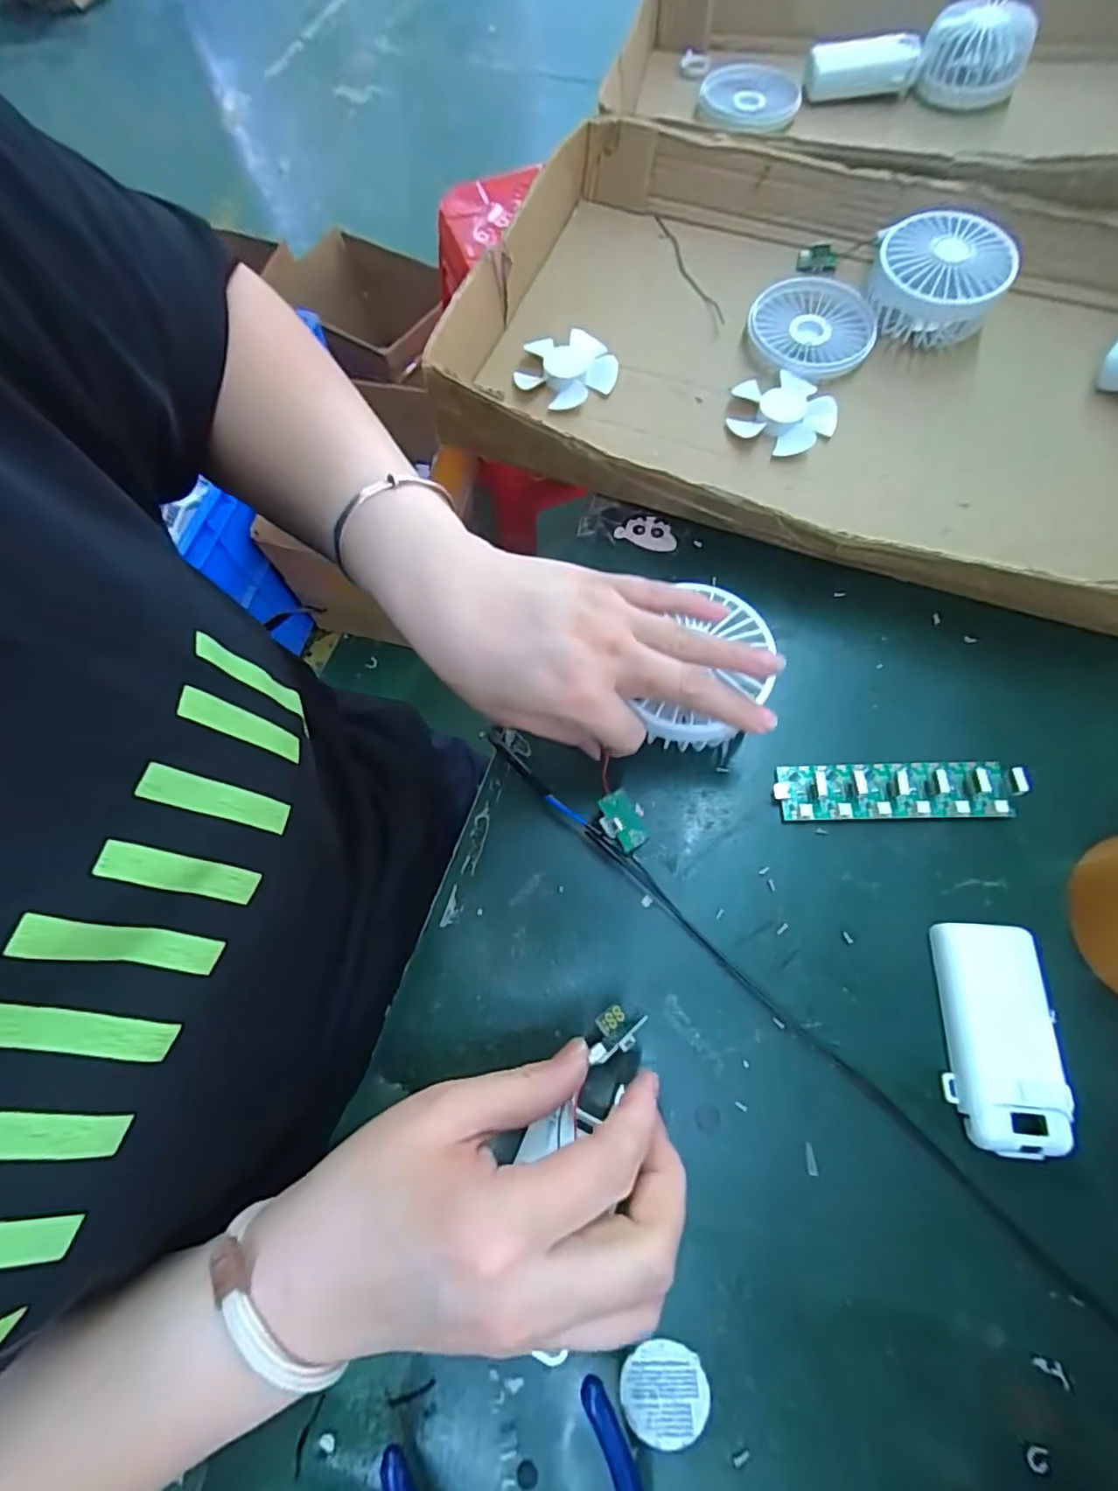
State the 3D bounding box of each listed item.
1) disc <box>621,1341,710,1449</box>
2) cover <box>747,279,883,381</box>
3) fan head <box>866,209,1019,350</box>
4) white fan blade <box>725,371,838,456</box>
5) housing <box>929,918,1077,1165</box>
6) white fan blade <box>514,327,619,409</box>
[{"bbox_3d":[0.042,0.256,0.242,0.034,0.004,0.032,-1,68,2],"label":"disc"},{"bbox_3d":[0.180,-0.296,0.440,0.080,0.022,0.083,-26,69,-8],"label":"cover"},{"bbox_3d":[0.263,-0.323,0.433,0.088,0.054,0.082,16,70,9],"label":"fan head"},{"bbox_3d":[0.155,-0.230,0.423,0.068,0.015,0.068,-1,68,2],"label":"white fan blade"},{"bbox_3d":[0.199,0.130,0.279,0.044,0.017,0.093,1,68,3],"label":"housing"},{"bbox_3d":[0.003,-0.269,0.437,0.057,0.016,0.064,-37,71,-11],"label":"white fan blade"}]

